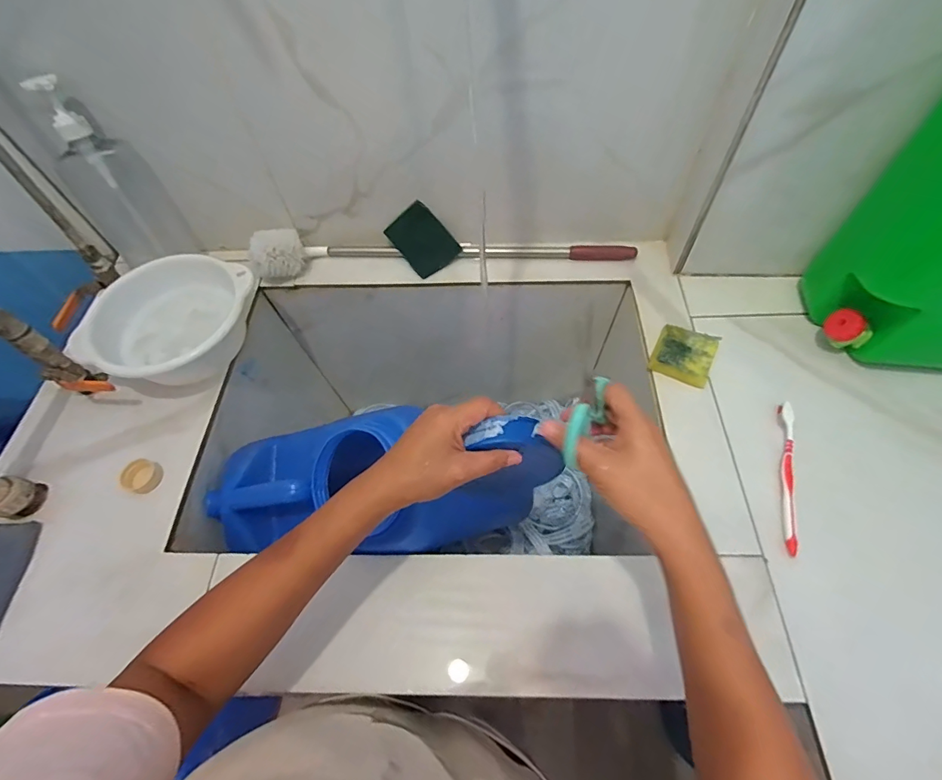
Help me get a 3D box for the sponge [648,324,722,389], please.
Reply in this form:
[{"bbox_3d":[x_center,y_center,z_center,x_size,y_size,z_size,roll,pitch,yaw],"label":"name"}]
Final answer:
[{"bbox_3d":[0.281,-0.047,0.598,0.072,0.021,0.079,24,64,17],"label":"sponge"}]

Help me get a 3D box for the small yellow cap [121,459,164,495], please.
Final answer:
[{"bbox_3d":[-0.403,0.107,0.557,0.041,0.020,0.040,-2,59,3],"label":"small yellow cap"}]

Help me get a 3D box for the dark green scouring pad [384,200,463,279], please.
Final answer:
[{"bbox_3d":[-0.075,-0.231,0.707,0.078,0.011,0.100,-39,103,18],"label":"dark green scouring pad"}]

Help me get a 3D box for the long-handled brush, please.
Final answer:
[{"bbox_3d":[-0.043,-0.228,0.701,0.589,0.071,0.078,-5,59,1],"label":"long-handled brush"}]

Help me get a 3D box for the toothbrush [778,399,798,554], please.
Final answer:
[{"bbox_3d":[0.363,0.097,0.519,0.014,0.020,0.180,12,61,11],"label":"toothbrush"}]

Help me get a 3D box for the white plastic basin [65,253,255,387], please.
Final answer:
[{"bbox_3d":[-0.407,-0.087,0.625,0.199,0.092,0.193,-2,59,3],"label":"white plastic basin"}]

